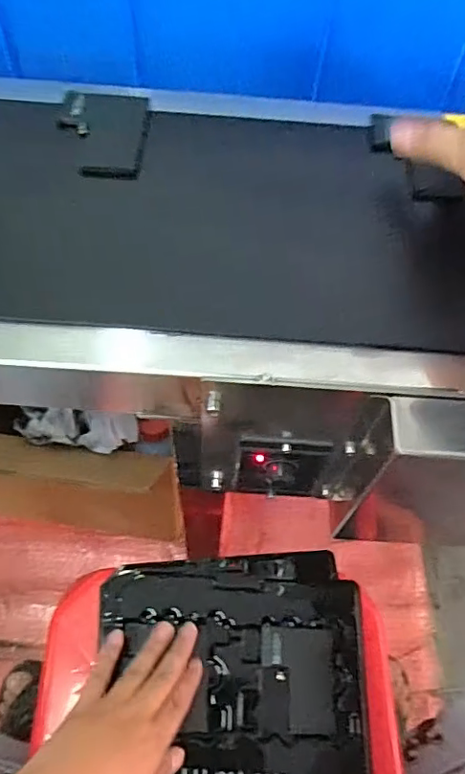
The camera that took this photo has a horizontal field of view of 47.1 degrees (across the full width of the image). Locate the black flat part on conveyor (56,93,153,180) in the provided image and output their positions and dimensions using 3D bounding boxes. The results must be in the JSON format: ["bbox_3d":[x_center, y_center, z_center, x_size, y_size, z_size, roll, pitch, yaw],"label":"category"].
[{"bbox_3d":[-0.089,-0.174,0.368,0.059,0.009,0.079,1,60,-3],"label":"black flat part on conveyor"}]

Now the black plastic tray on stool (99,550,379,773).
[{"bbox_3d":[0.003,0.287,0.410,0.225,0.019,0.300,0,60,-3],"label":"black plastic tray on stool"}]

